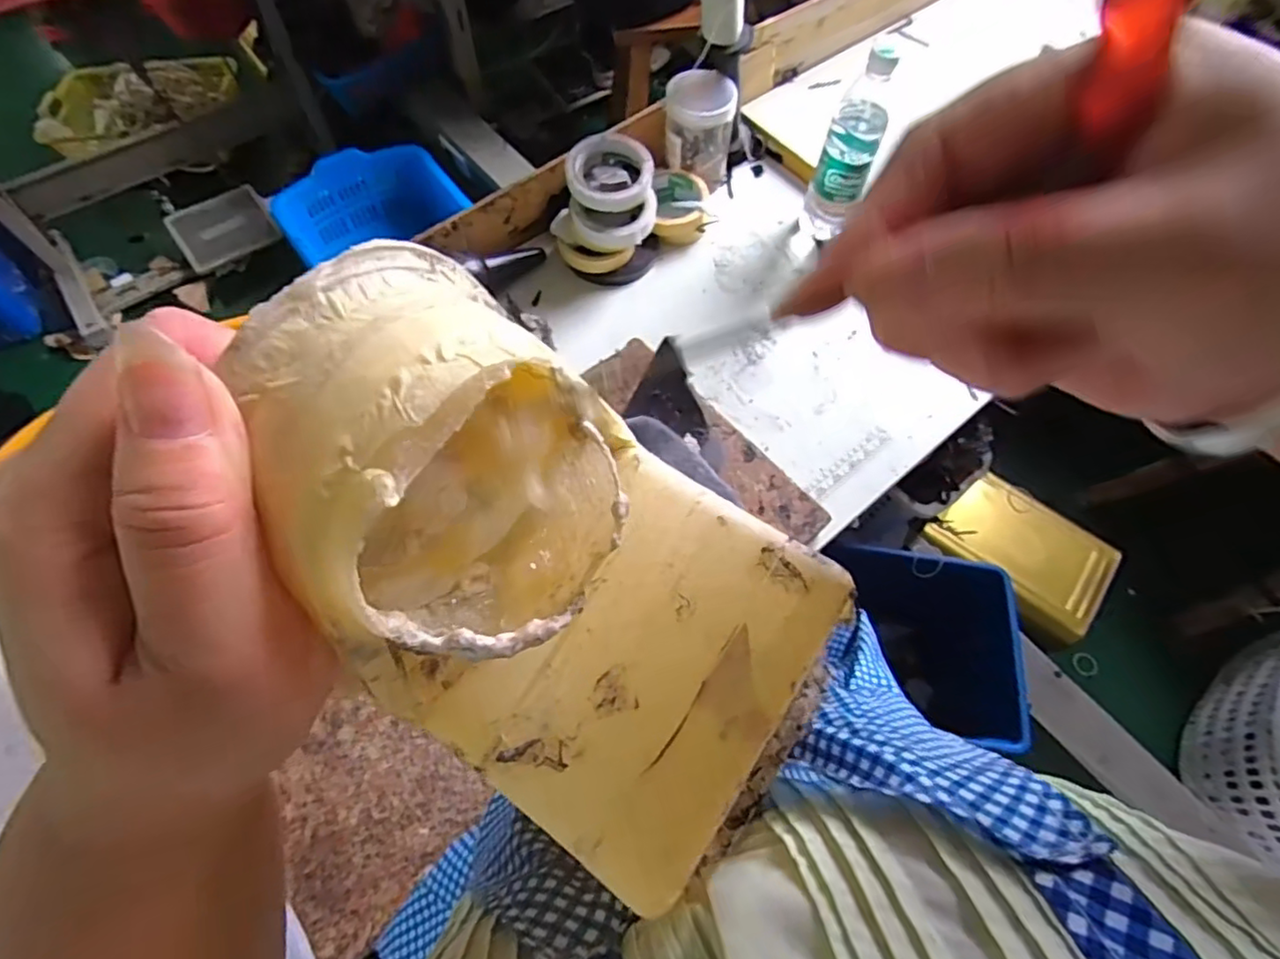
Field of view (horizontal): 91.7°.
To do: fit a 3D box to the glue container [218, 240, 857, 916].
[{"bbox_3d":[-0.015,0.020,0.141,0.132,0.083,0.098,32,68,12],"label":"glue container"}]

